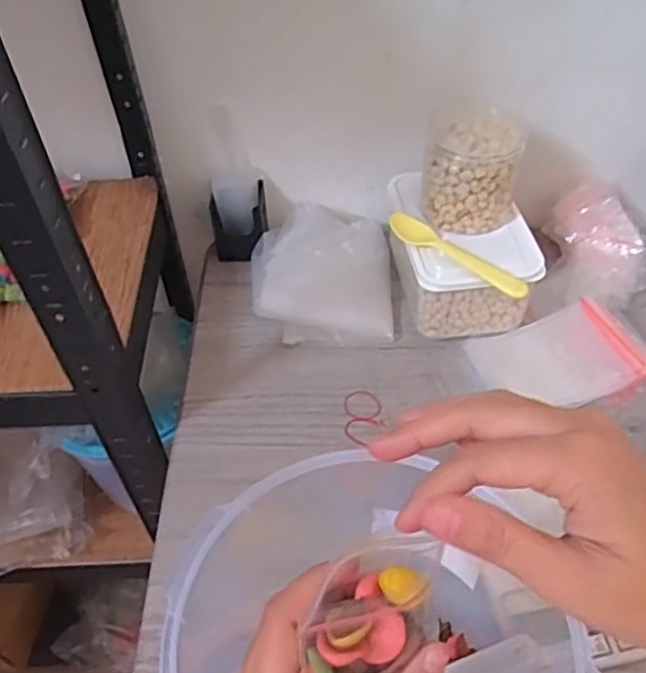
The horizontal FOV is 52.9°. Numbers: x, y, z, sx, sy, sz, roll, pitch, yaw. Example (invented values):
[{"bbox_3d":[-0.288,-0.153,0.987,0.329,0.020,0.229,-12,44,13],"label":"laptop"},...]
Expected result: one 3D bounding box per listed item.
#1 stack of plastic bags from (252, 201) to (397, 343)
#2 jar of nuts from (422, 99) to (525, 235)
[{"bbox_3d":[-0.002,-0.076,0.744,0.158,0.039,0.190,-1,49,2],"label":"stack of plastic bags"},{"bbox_3d":[0.152,-0.167,0.661,0.095,0.098,0.081,10,50,11],"label":"jar of nuts"}]

